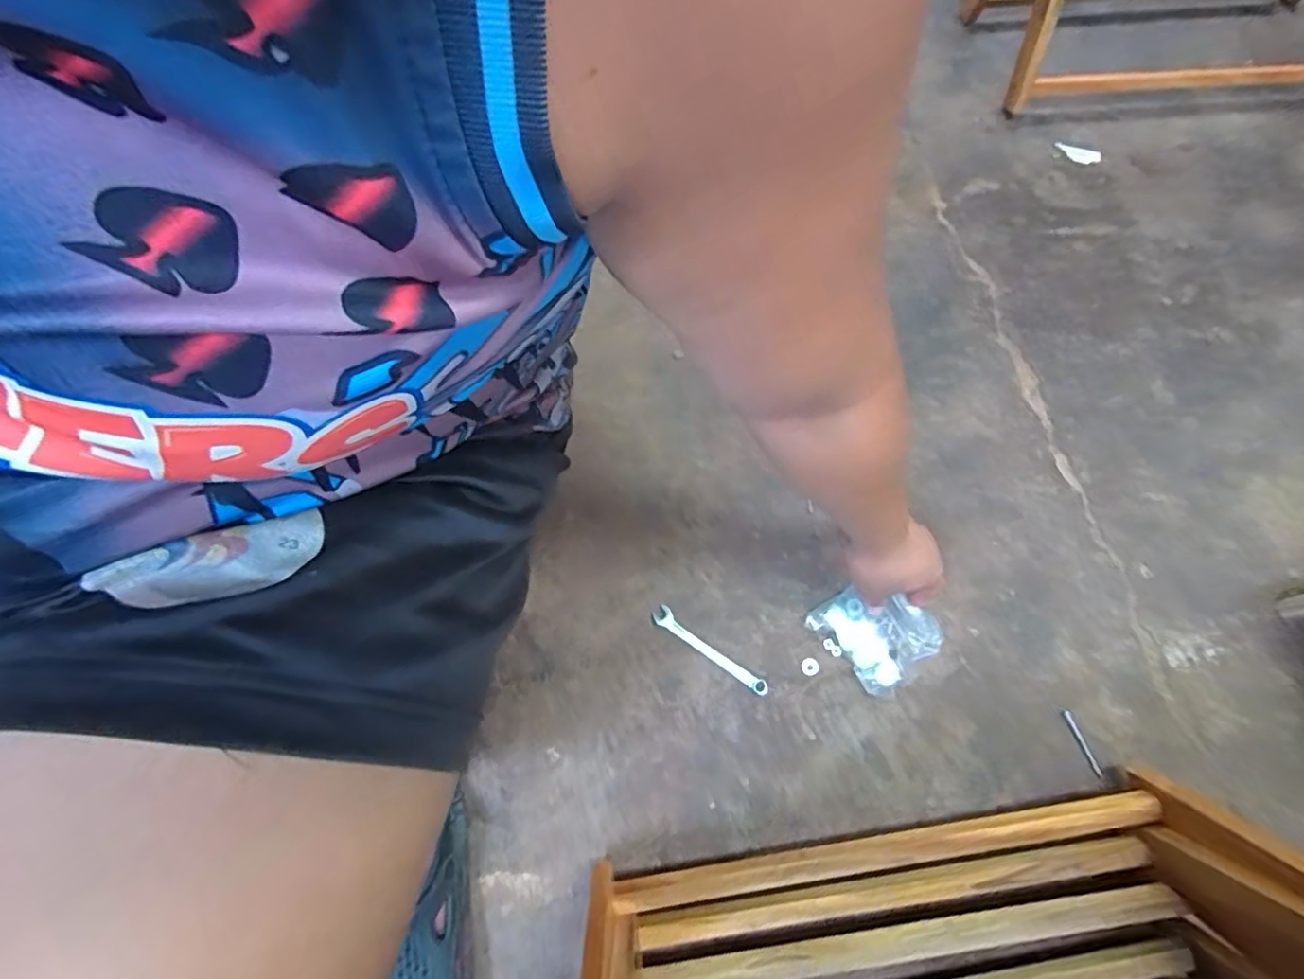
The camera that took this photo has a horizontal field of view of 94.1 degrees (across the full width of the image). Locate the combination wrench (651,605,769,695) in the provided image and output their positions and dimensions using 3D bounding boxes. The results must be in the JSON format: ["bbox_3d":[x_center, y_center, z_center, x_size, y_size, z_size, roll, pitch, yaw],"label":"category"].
[{"bbox_3d":[0.061,0.174,0.654,0.141,0.010,0.020,36,74,13],"label":"combination wrench"}]

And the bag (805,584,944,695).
[{"bbox_3d":[0.238,0.150,0.644,0.094,0.033,0.109,-38,73,-12],"label":"bag"}]

